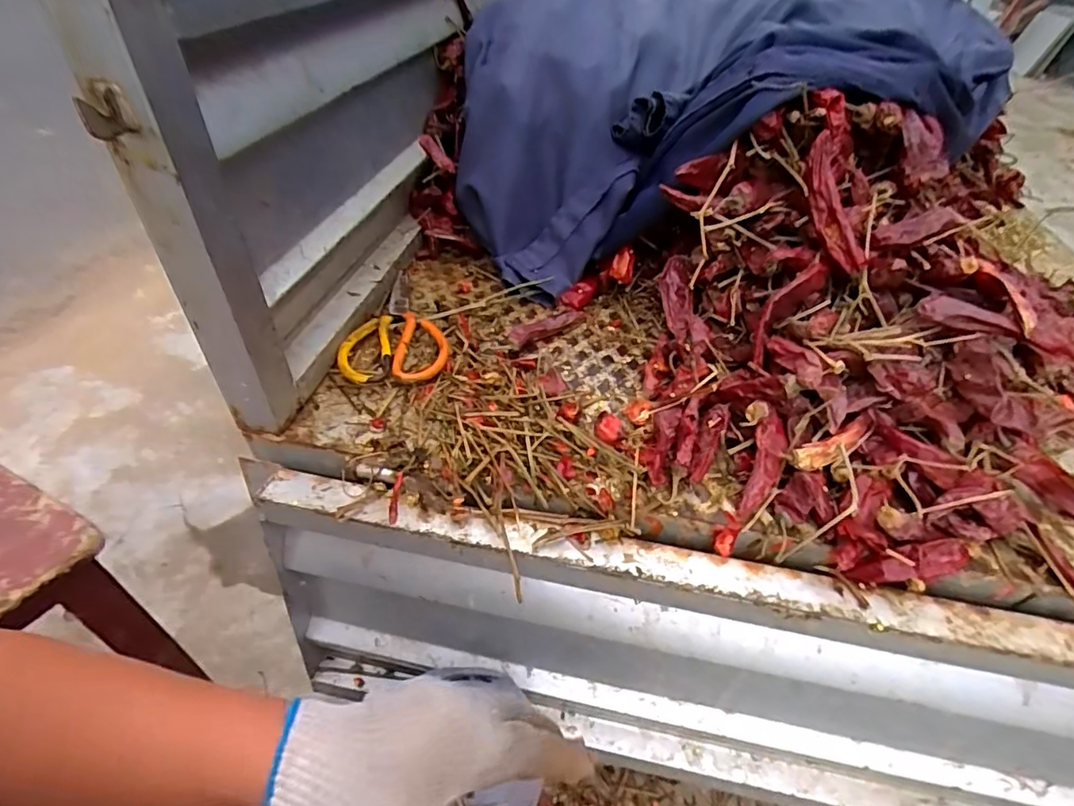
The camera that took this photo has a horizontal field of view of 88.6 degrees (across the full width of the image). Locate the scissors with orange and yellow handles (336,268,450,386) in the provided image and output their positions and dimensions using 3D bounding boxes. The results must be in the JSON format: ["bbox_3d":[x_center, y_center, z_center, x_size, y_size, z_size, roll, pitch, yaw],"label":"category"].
[{"bbox_3d":[-0.146,-0.084,0.577,0.102,0.018,0.192,-1,44,-8],"label":"scissors with orange and yellow handles"}]

